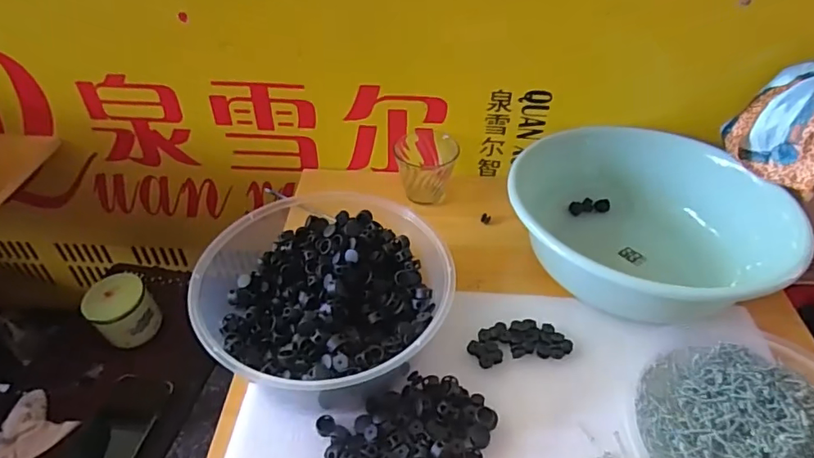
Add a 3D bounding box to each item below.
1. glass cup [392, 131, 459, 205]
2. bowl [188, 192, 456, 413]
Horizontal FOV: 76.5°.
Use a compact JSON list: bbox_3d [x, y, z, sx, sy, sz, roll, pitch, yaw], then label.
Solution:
[{"bbox_3d":[0.028,-0.084,0.722,0.083,0.082,0.079,1,44,-1],"label":"glass cup"},{"bbox_3d":[-0.084,0.069,0.519,0.227,0.082,0.239,1,44,-1],"label":"bowl"}]

